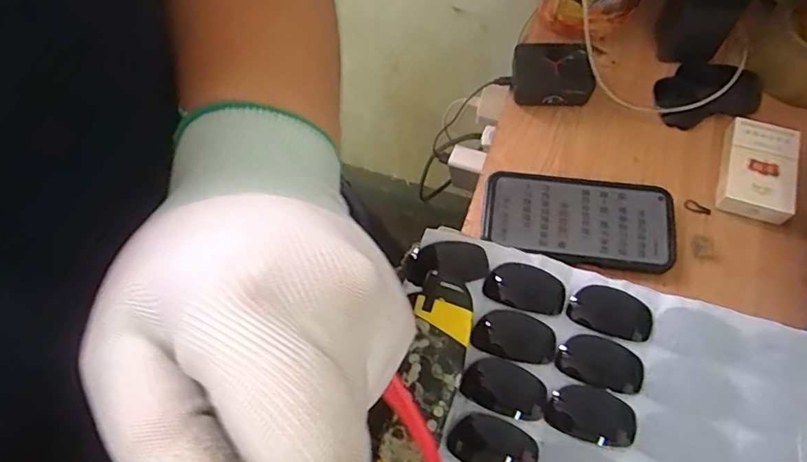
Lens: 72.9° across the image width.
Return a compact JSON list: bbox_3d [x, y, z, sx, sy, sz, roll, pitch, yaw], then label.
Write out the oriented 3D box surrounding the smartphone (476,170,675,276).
[{"bbox_3d":[0.154,-0.009,0.484,0.162,0.012,0.080,10,67,7],"label":"smartphone"}]

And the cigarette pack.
[{"bbox_3d":[0.317,-0.056,0.489,0.057,0.024,0.089,16,68,11],"label":"cigarette pack"}]

